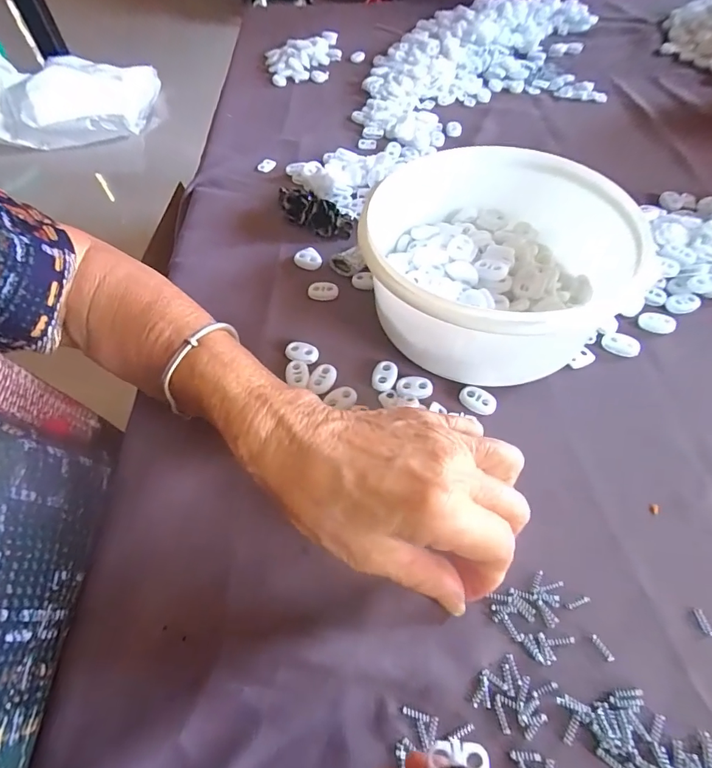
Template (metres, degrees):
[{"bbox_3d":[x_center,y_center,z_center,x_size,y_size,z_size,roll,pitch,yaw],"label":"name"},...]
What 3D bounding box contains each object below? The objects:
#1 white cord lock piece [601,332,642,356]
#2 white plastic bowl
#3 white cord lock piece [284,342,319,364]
[{"bbox_3d":[0.174,-0.026,0.290,0.022,0.007,0.015,32,63,22],"label":"white cord lock piece"},{"bbox_3d":[0.087,-0.075,0.288,0.163,0.075,0.153,-29,59,-16],"label":"white plastic bowl"},{"bbox_3d":[-0.037,-0.022,0.299,0.023,0.004,0.014,10,56,9],"label":"white cord lock piece"}]

